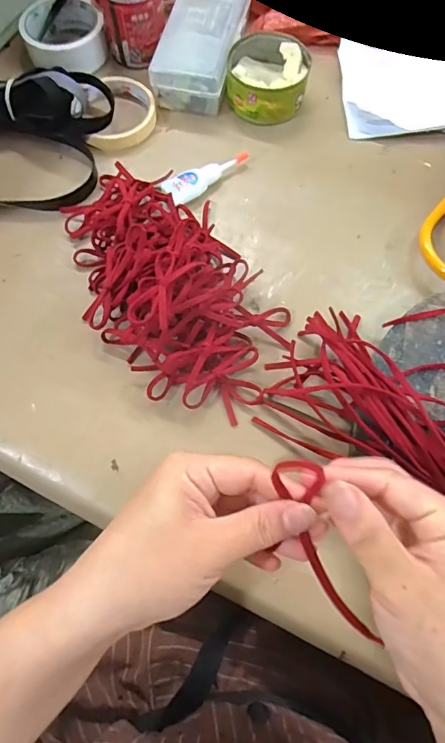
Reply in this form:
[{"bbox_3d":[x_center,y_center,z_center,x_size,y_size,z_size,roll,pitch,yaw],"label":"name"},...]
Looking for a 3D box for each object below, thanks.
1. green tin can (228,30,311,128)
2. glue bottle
[{"bbox_3d":[0.048,-0.308,0.477,0.081,0.050,0.085,0,70,1],"label":"green tin can"},{"bbox_3d":[-0.016,-0.193,0.448,0.093,0.018,0.027,-39,74,-12],"label":"glue bottle"}]

